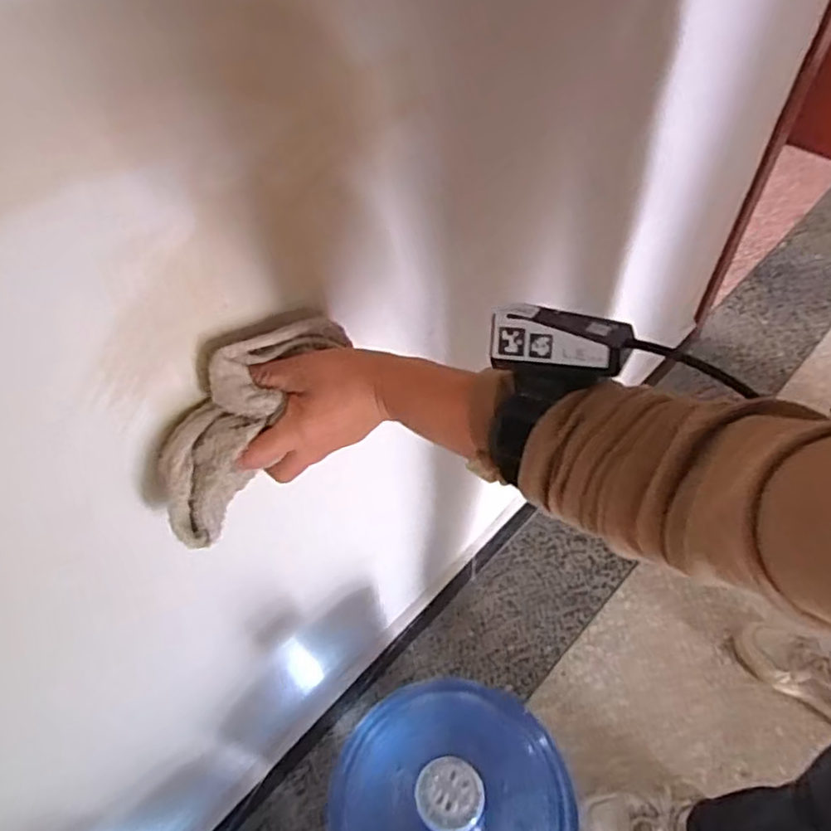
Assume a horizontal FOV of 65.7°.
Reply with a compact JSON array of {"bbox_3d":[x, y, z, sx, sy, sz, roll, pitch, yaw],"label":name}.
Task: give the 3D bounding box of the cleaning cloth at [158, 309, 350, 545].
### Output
[{"bbox_3d":[-0.115,0.002,0.410,0.051,0.061,0.168,30,88,23],"label":"cleaning cloth"}]

